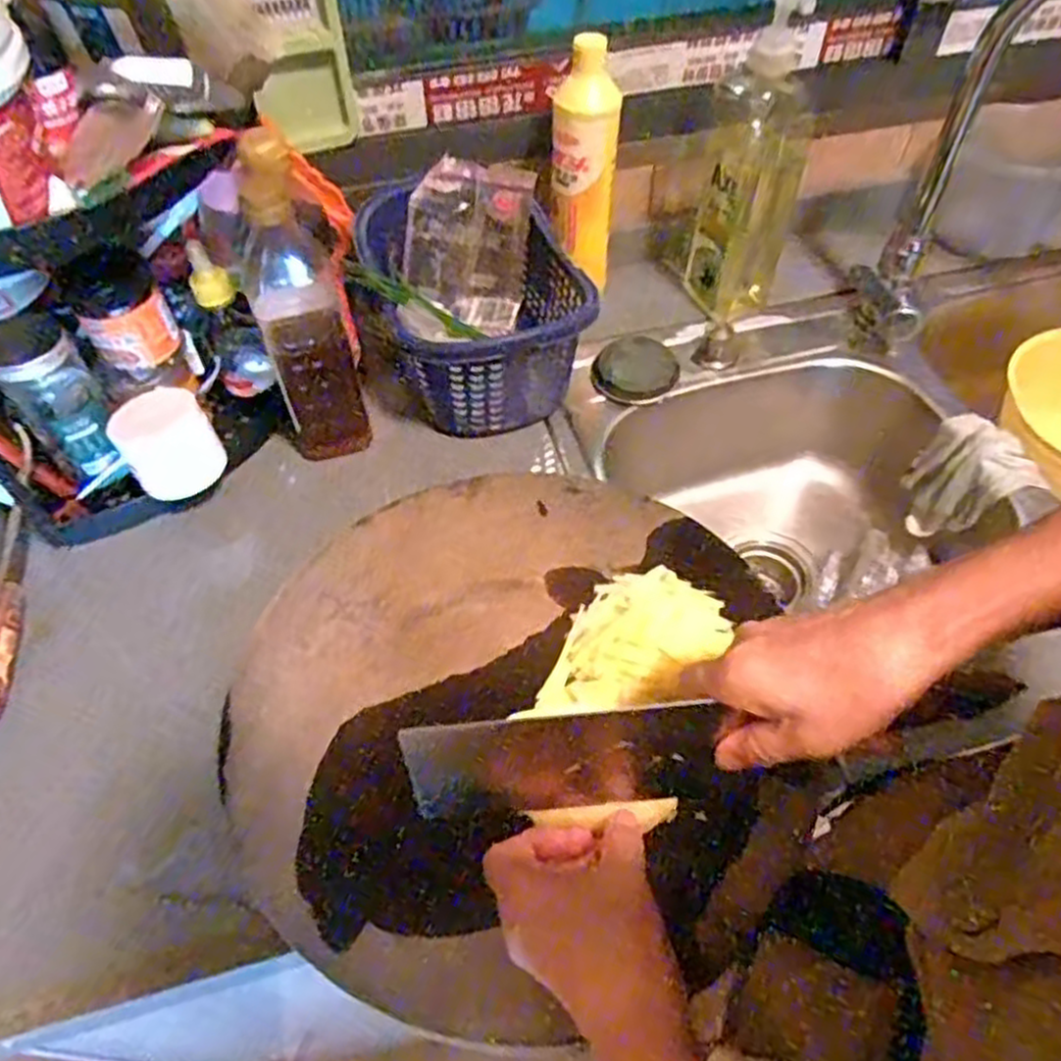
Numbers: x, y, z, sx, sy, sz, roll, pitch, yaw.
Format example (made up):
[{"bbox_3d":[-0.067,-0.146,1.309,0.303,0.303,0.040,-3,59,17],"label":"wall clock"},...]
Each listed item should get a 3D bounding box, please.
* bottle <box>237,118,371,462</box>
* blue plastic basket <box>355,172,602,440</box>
[{"bbox_3d":[-0.187,-0.176,0.621,0.063,0.247,0.090,-15,53,-10],"label":"bottle"},{"bbox_3d":[-0.047,-0.216,0.718,0.179,0.119,0.225,-16,53,-10],"label":"blue plastic basket"}]

